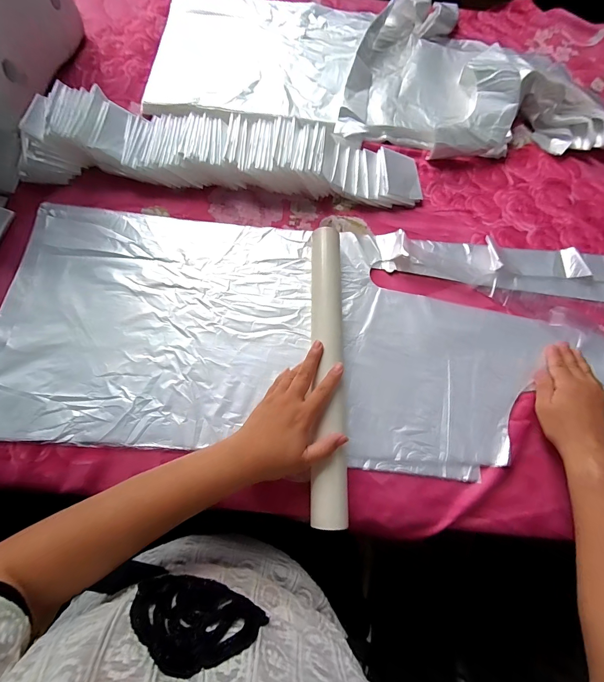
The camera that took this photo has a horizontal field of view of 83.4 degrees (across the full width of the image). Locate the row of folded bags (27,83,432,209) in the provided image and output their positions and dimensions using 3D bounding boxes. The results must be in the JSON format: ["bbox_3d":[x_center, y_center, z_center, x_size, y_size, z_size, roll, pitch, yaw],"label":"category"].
[{"bbox_3d":[-0.103,-0.275,0.492,0.566,0.058,0.127,5,71,-1],"label":"row of folded bags"}]

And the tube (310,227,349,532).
[{"bbox_3d":[0.032,0.023,0.408,0.040,0.032,0.356,2,70,-1],"label":"tube"}]

